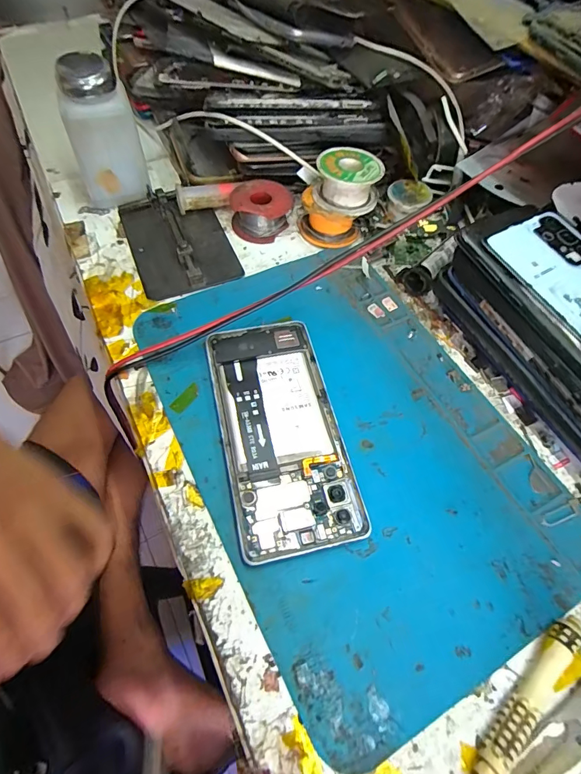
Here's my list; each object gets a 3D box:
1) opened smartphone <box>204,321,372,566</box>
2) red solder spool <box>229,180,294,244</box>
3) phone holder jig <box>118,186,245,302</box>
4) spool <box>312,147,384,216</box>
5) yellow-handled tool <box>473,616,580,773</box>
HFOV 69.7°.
[{"bbox_3d":[-0.008,0.025,0.267,0.074,0.012,0.155,-11,60,-9],"label":"opened smartphone"},{"bbox_3d":[-0.026,-0.154,0.365,0.050,0.031,0.047,1,59,-2],"label":"red solder spool"},{"bbox_3d":[-0.095,-0.127,0.354,0.079,0.016,0.118,-19,62,-14],"label":"phone holder jig"},{"bbox_3d":[0.047,-0.169,0.346,0.052,0.035,0.051,1,59,-2],"label":"spool"},{"bbox_3d":[0.103,0.156,0.194,0.013,0.013,0.115,41,65,20],"label":"yellow-handled tool"}]

